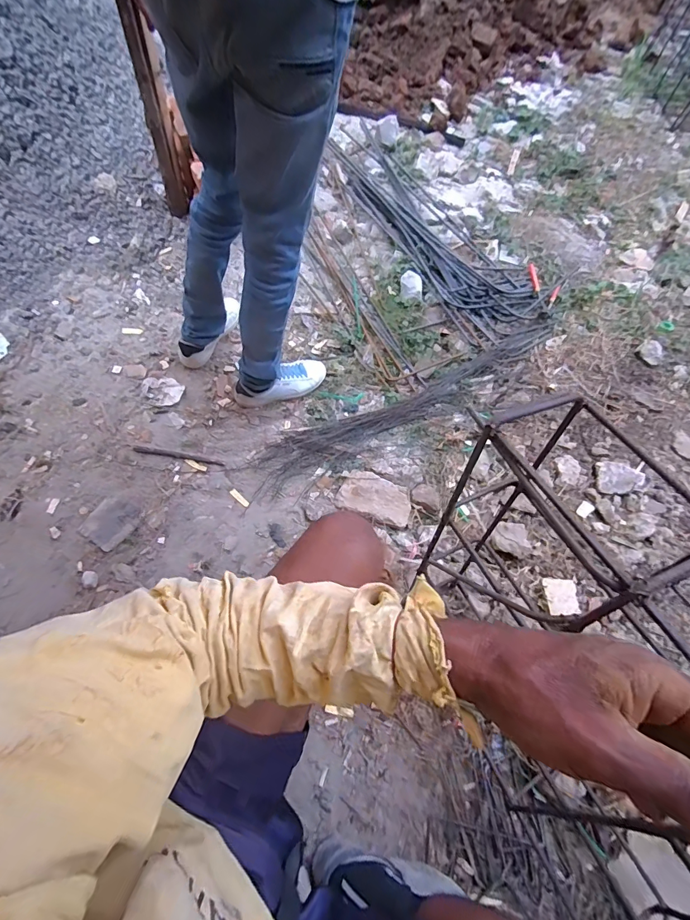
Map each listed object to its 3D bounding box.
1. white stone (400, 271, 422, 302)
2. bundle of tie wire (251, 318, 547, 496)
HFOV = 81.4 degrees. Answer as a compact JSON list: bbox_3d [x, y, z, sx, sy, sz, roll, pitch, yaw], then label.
[{"bbox_3d":[0.212,-0.555,1.284,0.068,0.035,0.105,1,65,-3],"label":"white stone"},{"bbox_3d":[0.199,-0.195,1.116,0.955,0.034,0.138,-29,70,-19],"label":"bundle of tie wire"}]

